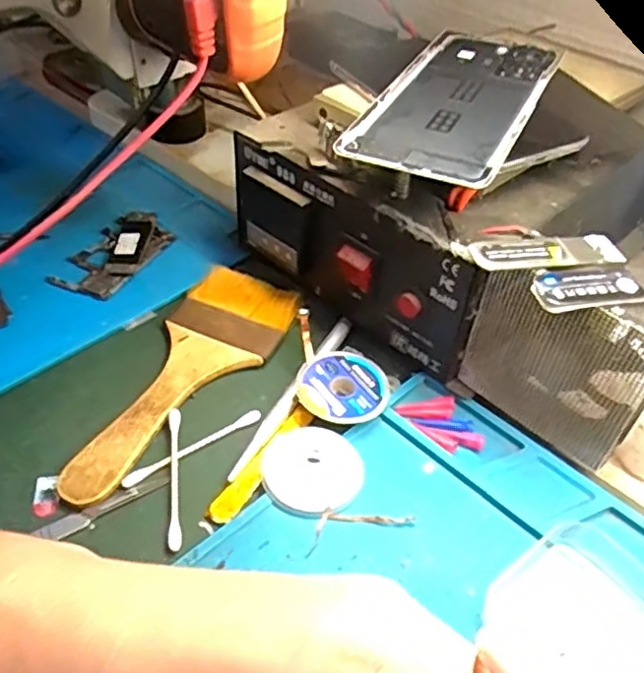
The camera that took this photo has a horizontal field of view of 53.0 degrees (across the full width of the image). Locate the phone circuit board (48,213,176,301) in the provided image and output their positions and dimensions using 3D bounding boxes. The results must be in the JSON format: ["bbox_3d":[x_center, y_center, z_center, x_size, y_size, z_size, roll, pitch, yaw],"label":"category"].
[{"bbox_3d":[-0.128,-0.053,0.402,0.042,0.008,0.078,19,46,17],"label":"phone circuit board"}]

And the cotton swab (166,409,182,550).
[{"bbox_3d":[-0.067,0.063,0.293,0.006,0.008,0.070,-5,44,-8],"label":"cotton swab"}]

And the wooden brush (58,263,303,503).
[{"bbox_3d":[-0.069,0.020,0.329,0.060,0.009,0.159,17,45,15],"label":"wooden brush"}]

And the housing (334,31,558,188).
[{"bbox_3d":[0.068,-0.119,0.324,0.069,0.004,0.146,19,49,18],"label":"housing"}]

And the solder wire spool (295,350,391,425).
[{"bbox_3d":[0.011,0.025,0.323,0.043,0.010,0.045,1,43,-1],"label":"solder wire spool"}]

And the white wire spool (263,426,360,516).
[{"bbox_3d":[-0.005,0.059,0.290,0.045,0.008,0.043,1,43,-1],"label":"white wire spool"}]

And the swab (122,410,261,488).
[{"bbox_3d":[-0.060,0.052,0.302,0.070,0.004,0.006,-24,50,-26],"label":"swab"}]

